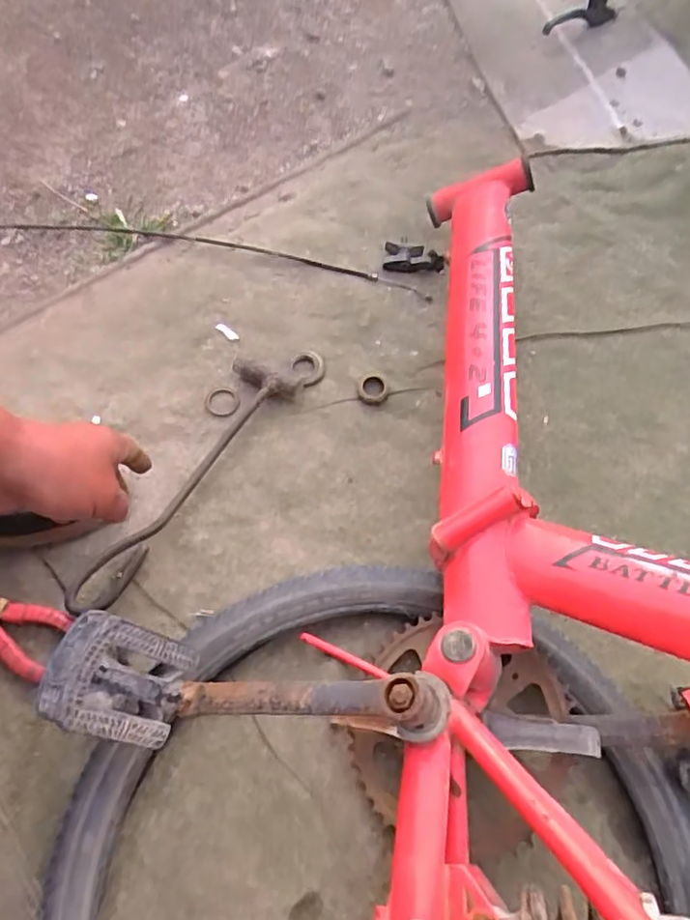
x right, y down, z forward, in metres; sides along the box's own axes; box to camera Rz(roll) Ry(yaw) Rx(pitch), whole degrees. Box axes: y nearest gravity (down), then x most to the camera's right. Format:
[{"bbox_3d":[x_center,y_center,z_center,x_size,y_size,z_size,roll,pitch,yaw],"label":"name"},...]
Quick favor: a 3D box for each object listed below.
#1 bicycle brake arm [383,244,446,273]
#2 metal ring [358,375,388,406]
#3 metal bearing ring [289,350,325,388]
[{"bbox_3d":[0.081,-0.236,0.738,0.068,0.019,0.030,4,64,0],"label":"bicycle brake arm"},{"bbox_3d":[0.029,-0.074,0.659,0.031,0.016,0.032,1,64,-2],"label":"metal ring"},{"bbox_3d":[-0.040,-0.098,0.674,0.035,0.007,0.042,-17,66,-10],"label":"metal bearing ring"}]

